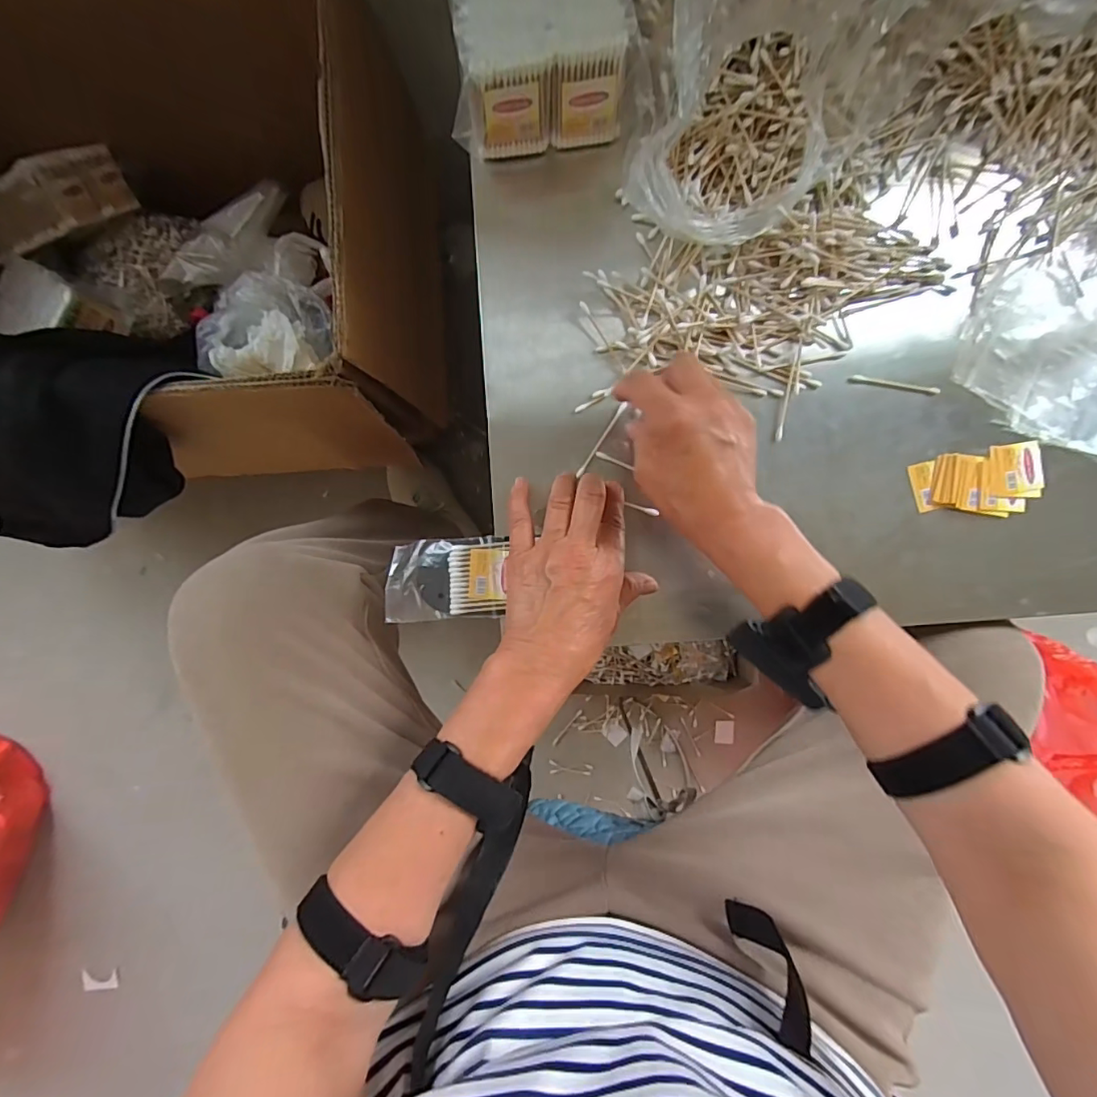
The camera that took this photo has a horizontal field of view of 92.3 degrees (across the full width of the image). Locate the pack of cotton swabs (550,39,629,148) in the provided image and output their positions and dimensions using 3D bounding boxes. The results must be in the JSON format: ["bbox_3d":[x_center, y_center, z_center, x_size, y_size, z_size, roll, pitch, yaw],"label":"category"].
[{"bbox_3d":[0.029,-0.326,0.388,0.053,0.070,0.020,-14,92,0],"label":"pack of cotton swabs"}]

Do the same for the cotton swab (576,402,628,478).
[{"bbox_3d":[0.040,-0.084,0.420,0.005,0.005,0.063,33,92,-1],"label":"cotton swab"}]

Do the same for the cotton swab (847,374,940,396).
[{"bbox_3d":[0.279,-0.132,0.423,0.072,0.004,0.007,10,92,-1],"label":"cotton swab"}]

